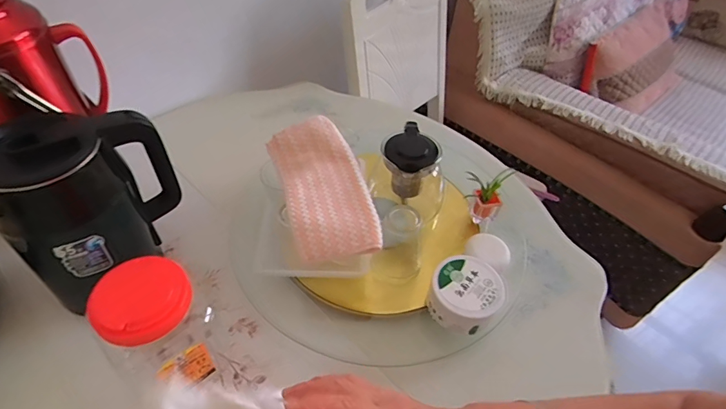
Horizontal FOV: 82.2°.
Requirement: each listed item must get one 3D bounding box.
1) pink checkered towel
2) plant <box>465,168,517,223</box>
[{"bbox_3d":[-0.055,-0.025,0.574,0.116,0.049,0.229,-12,50,-15],"label":"pink checkered towel"},{"bbox_3d":[0.191,-0.009,0.675,0.066,0.091,0.042,23,50,15],"label":"plant"}]

